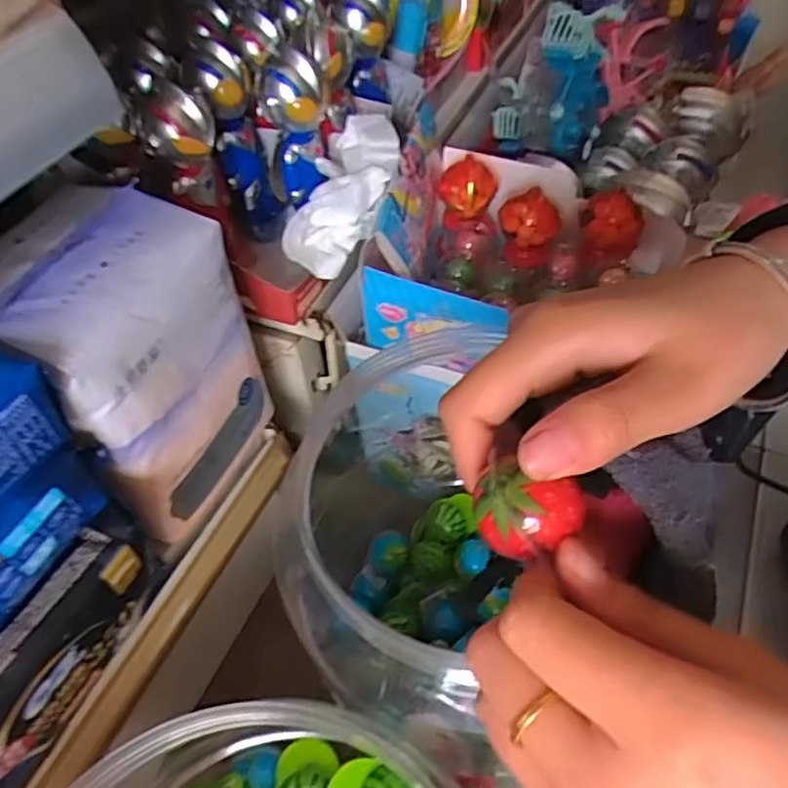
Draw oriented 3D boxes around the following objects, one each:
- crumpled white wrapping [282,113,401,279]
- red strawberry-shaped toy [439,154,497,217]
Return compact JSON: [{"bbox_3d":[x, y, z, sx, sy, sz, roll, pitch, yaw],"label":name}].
[{"bbox_3d":[-0.037,-0.143,0.440,0.063,0.046,0.124,21,79,19],"label":"crumpled white wrapping"},{"bbox_3d":[0.054,-0.149,0.468,0.040,0.036,0.032,8,52,10],"label":"red strawberry-shaped toy"}]

